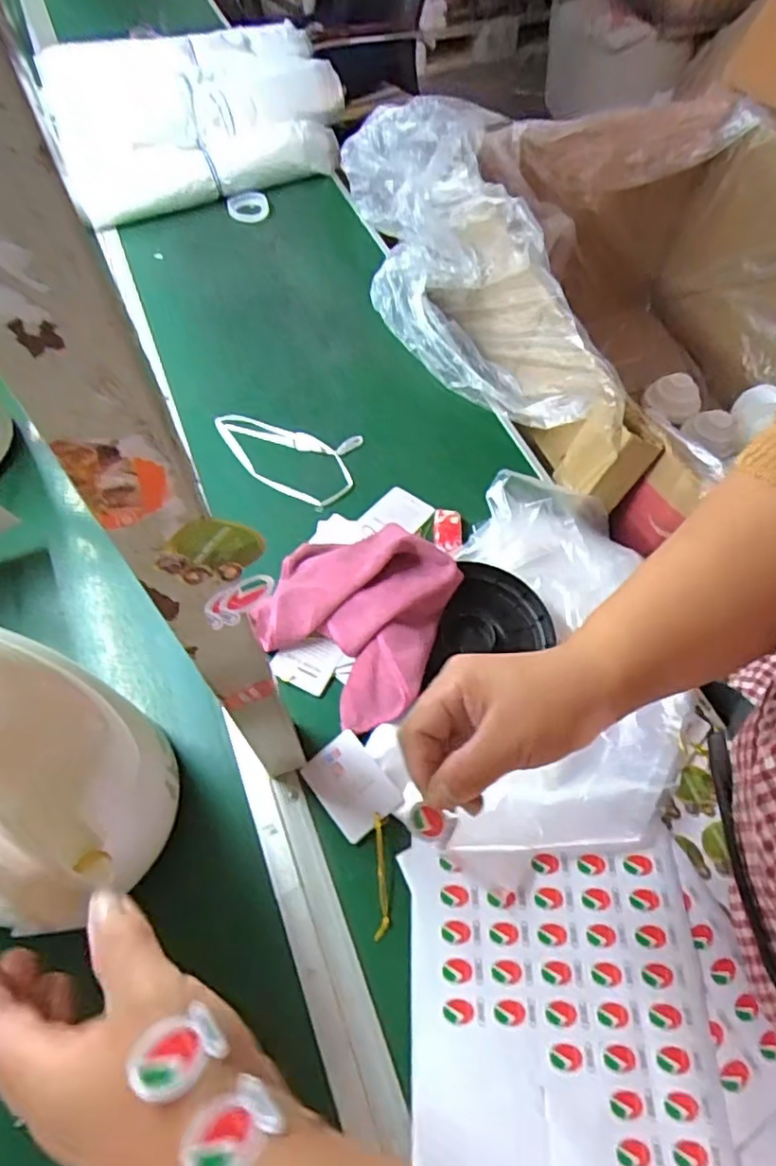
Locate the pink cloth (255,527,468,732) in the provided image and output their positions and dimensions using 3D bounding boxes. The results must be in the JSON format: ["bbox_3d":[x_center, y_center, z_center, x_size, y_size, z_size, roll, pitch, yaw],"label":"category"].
[{"bbox_3d":[-0.034,0.023,0.516,0.160,0.060,0.160,21,60,12],"label":"pink cloth"}]

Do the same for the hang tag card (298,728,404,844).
[{"bbox_3d":[-0.028,0.152,0.469,0.050,0.004,0.069,-38,64,-11],"label":"hang tag card"}]

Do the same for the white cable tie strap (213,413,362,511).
[{"bbox_3d":[-0.113,-0.130,0.642,0.160,0.005,0.101,10,58,6],"label":"white cable tie strap"}]

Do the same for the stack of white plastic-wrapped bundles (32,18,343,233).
[{"bbox_3d":[-0.281,-0.699,0.921,0.418,0.132,0.282,-23,61,-14],"label":"stack of white plastic-wrapped bundles"}]

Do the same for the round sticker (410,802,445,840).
[{"bbox_3d":[0.019,0.122,0.314,0.019,0.005,0.013,26,72,-5],"label":"round sticker"}]

